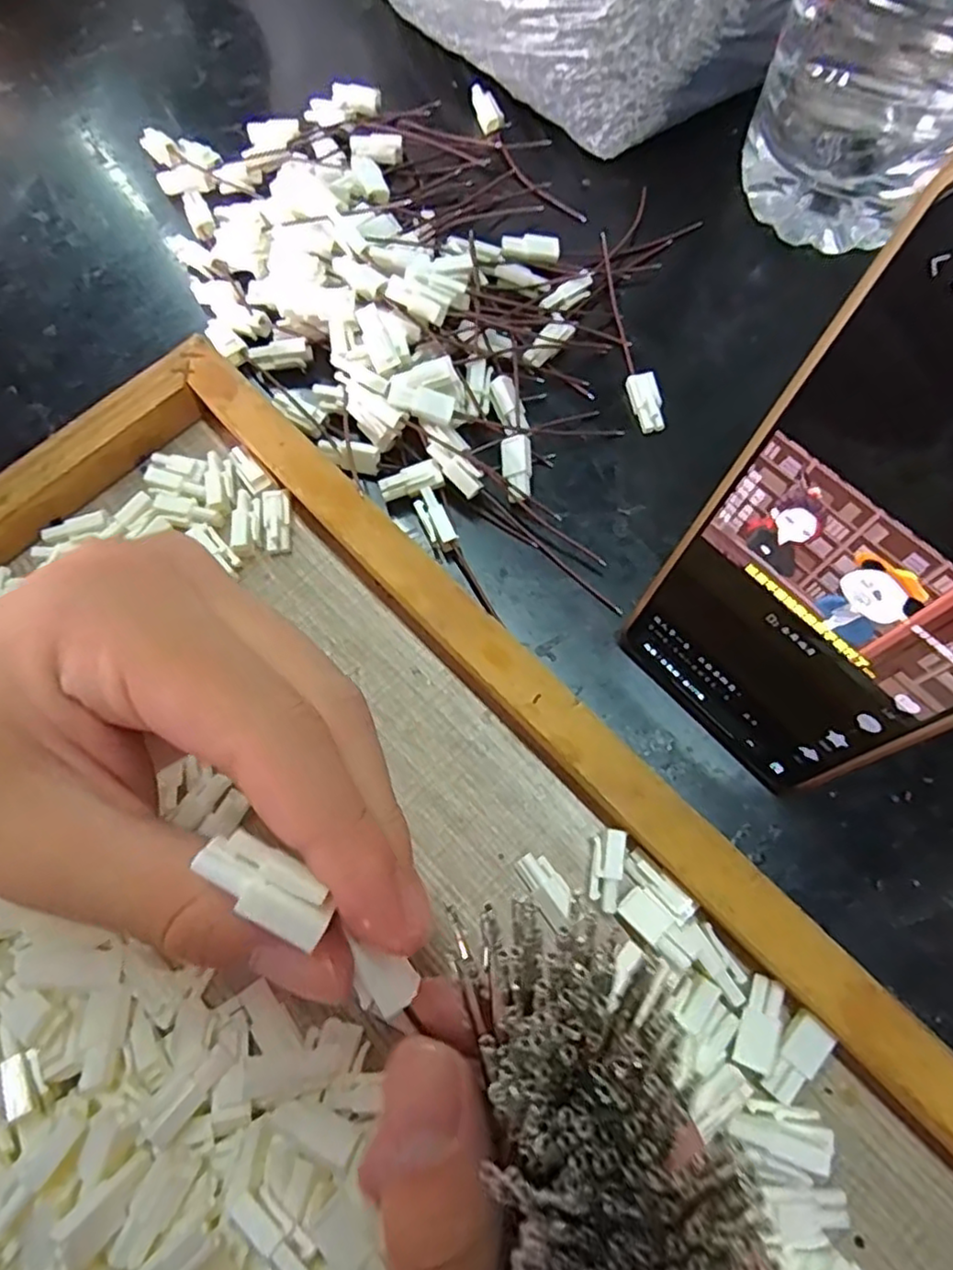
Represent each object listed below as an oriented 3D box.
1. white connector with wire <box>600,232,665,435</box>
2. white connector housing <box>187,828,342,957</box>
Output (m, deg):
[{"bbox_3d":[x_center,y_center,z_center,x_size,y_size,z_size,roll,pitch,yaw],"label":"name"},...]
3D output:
[{"bbox_3d":[0.066,-0.133,0.286,0.011,0.009,0.100,-8,71,0],"label":"white connector with wire"},{"bbox_3d":[-0.036,0.043,0.112,0.024,0.004,0.010,35,76,3],"label":"white connector housing"}]

